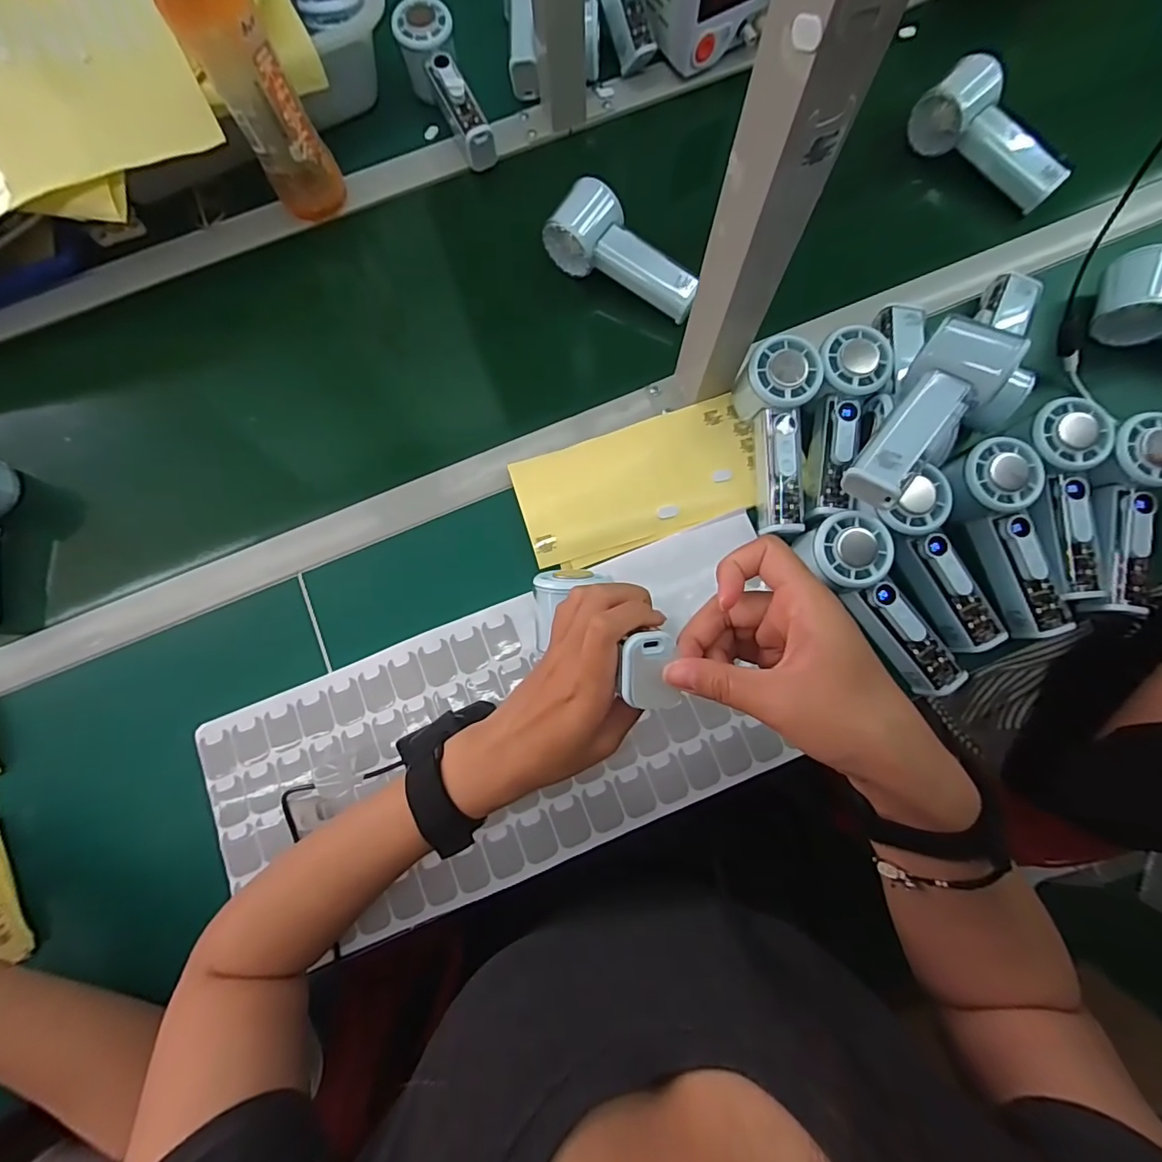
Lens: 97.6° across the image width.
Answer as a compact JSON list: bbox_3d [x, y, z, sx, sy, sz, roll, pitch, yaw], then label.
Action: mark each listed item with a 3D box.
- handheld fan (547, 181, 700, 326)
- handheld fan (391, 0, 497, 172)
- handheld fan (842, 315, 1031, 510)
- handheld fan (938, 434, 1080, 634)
[{"bbox_3d":[0.041,-0.298,0.465,0.147,0.046,0.056,37,82,9],"label":"handheld fan"},{"bbox_3d":[-0.130,-0.492,0.516,0.051,0.055,0.153,-29,93,-4],"label":"handheld fan"},{"bbox_3d":[0.248,-0.119,0.372,0.060,0.063,0.138,38,82,9],"label":"handheld fan"},{"bbox_3d":[0.333,-0.032,0.403,0.065,0.048,0.155,-19,94,-2],"label":"handheld fan"}]

